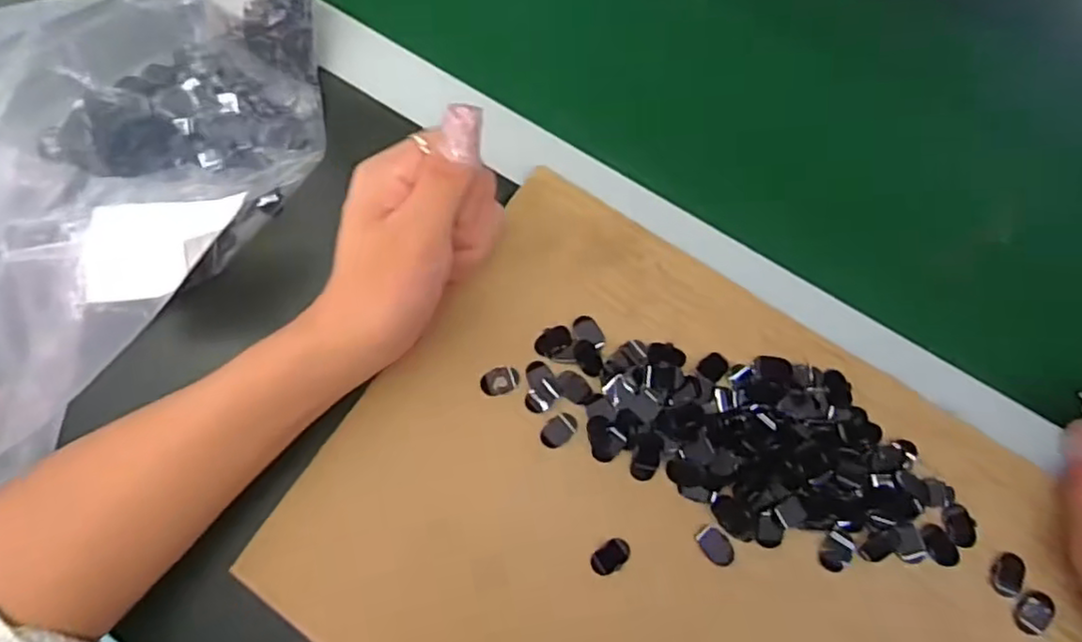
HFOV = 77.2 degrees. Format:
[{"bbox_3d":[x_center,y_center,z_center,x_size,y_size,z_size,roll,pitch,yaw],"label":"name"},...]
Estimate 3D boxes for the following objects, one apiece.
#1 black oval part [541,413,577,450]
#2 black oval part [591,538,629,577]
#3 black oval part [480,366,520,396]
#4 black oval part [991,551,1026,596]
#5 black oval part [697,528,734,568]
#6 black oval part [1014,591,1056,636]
[{"bbox_3d":[0.009,0.056,0.344,0.020,0.004,0.013,-40,77,-9],"label":"black oval part"},{"bbox_3d":[0.034,0.113,0.325,0.020,0.004,0.012,-37,76,-9],"label":"black oval part"},{"bbox_3d":[-0.021,0.031,0.347,0.020,0.004,0.014,-20,74,-4],"label":"black oval part"},{"bbox_3d":[0.220,0.119,0.318,0.014,0.004,0.019,20,75,7],"label":"black oval part"},{"bbox_3d":[0.085,0.109,0.326,0.013,0.004,0.019,-31,76,-7],"label":"black oval part"},{"bbox_3d":[0.230,0.136,0.315,0.015,0.004,0.019,32,77,10],"label":"black oval part"}]

